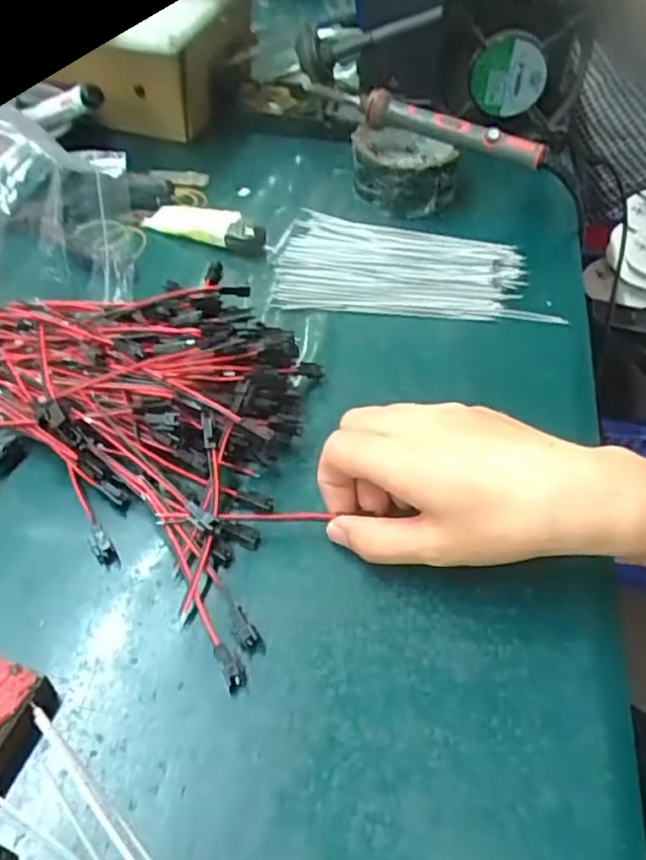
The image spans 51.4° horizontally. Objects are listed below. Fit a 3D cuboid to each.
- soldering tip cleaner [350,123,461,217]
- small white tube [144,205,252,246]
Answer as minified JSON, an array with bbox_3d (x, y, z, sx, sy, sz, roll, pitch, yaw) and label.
[{"bbox_3d":[0.061,-0.207,0.525,0.075,0.041,0.070,4,48,0],"label":"soldering tip cleaner"},{"bbox_3d":[-0.089,-0.147,0.487,0.080,0.025,0.021,19,50,13],"label":"small white tube"}]

